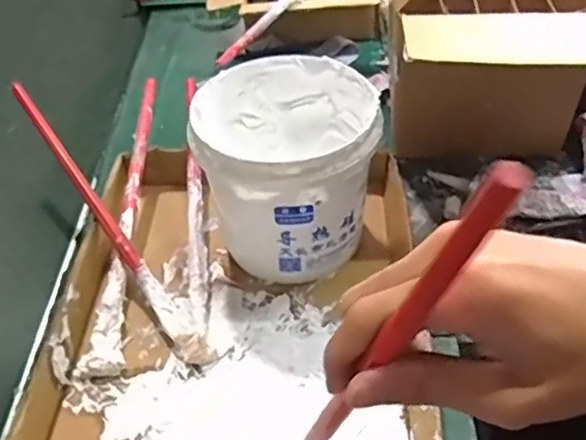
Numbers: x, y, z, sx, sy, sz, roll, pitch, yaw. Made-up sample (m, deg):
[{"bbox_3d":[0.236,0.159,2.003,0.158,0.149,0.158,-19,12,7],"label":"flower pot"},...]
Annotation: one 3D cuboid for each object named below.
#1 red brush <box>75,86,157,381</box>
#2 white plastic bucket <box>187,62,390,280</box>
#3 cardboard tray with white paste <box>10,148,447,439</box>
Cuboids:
[{"bbox_3d":[-0.120,-0.008,0.477,0.029,0.048,0.261,-1,46,6],"label":"red brush"},{"bbox_3d":[-0.001,-0.036,0.445,0.114,0.110,0.120,-4,46,4],"label":"white plastic bucket"},{"bbox_3d":[-0.031,0.061,0.410,0.234,0.038,0.304,-2,46,6],"label":"cardboard tray with white paste"}]

